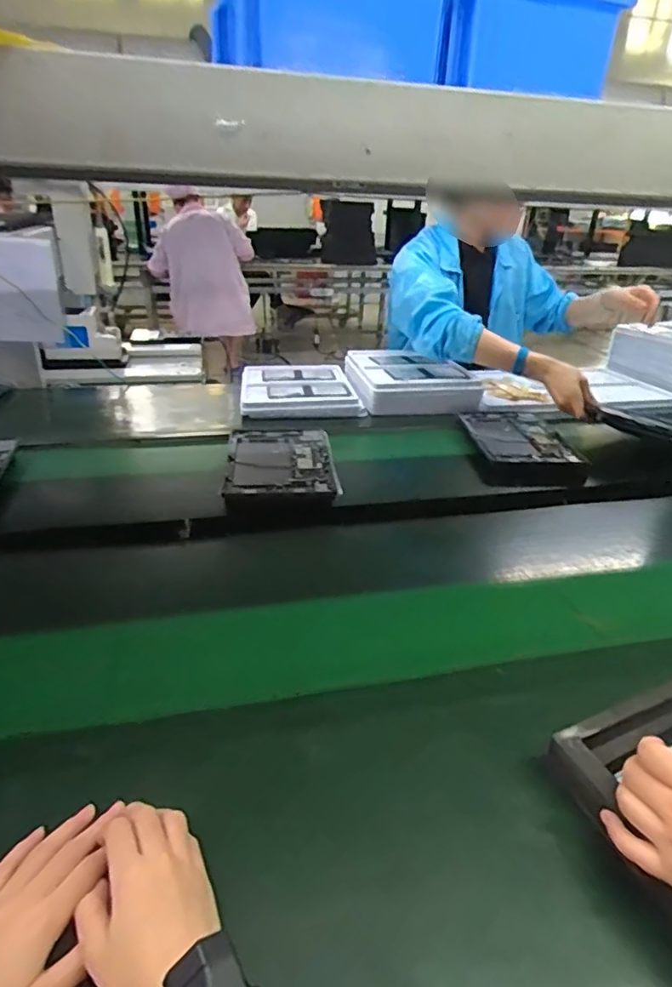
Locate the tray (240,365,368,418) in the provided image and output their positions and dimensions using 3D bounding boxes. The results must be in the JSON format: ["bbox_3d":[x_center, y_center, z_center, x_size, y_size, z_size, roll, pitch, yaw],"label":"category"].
[{"bbox_3d":[-0.085,-0.238,1.279,0.254,0.032,0.298,-1,29,-7],"label":"tray"}]

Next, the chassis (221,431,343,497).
[{"bbox_3d":[-0.086,-0.054,0.920,0.167,0.011,0.226,0,29,-4],"label":"chassis"}]

